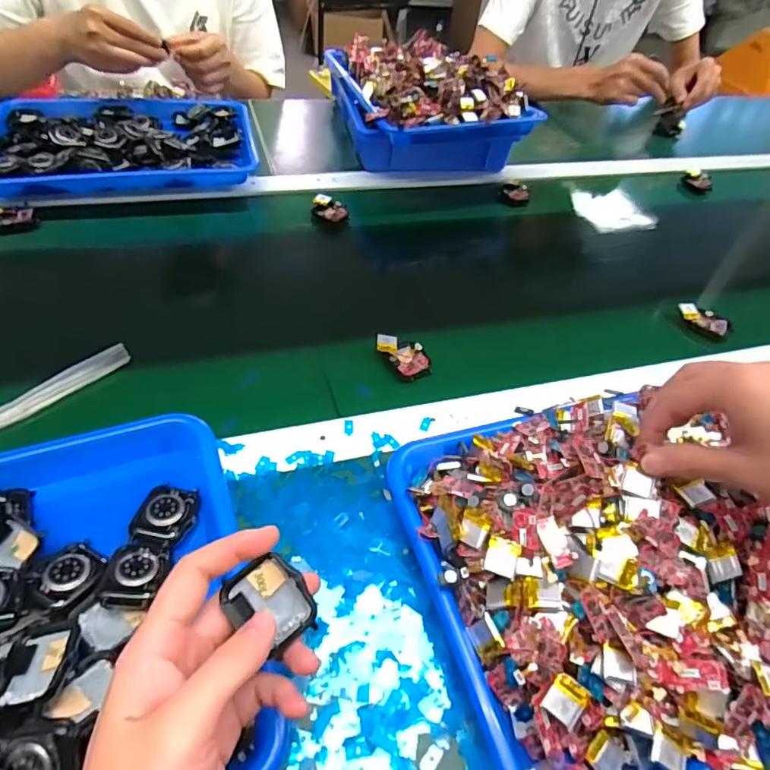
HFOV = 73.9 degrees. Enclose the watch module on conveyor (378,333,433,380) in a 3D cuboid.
[{"bbox_3d":[0.020,-0.029,0.498,0.036,0.015,0.058,-33,60,-30],"label":"watch module on conveyor"}]

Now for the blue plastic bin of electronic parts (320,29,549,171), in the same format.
[{"bbox_3d":[0.064,-0.417,0.779,0.239,0.147,0.264,-10,50,-15],"label":"blue plastic bin of electronic parts"}]

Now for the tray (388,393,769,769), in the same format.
[{"bbox_3d":[0.189,0.106,0.354,0.322,0.079,0.249,-11,51,-16],"label":"tray"}]

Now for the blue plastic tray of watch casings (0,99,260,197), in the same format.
[{"bbox_3d":[-0.355,-0.332,0.706,0.337,0.052,0.243,-12,51,-17],"label":"blue plastic tray of watch casings"}]

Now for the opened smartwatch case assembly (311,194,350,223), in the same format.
[{"bbox_3d":[-0.070,-0.229,0.668,0.048,0.021,0.036,9,48,2],"label":"opened smartwatch case assembly"}]

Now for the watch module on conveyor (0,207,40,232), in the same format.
[{"bbox_3d":[-0.430,-0.192,0.590,0.055,0.020,0.026,-11,51,-16],"label":"watch module on conveyor"}]

